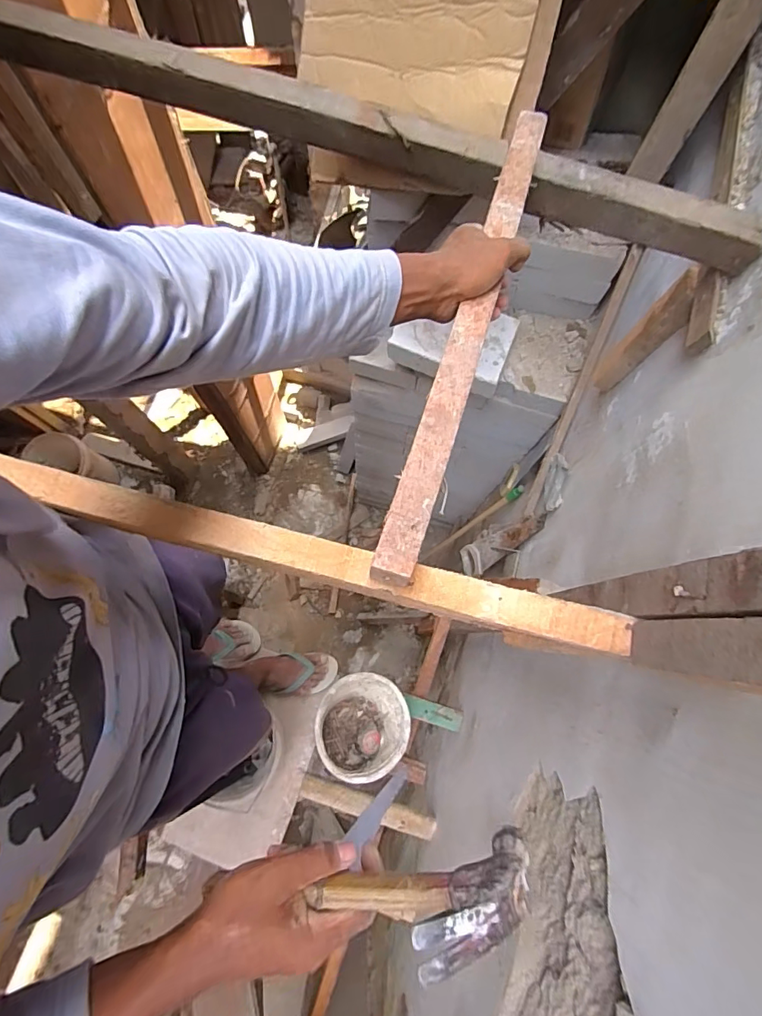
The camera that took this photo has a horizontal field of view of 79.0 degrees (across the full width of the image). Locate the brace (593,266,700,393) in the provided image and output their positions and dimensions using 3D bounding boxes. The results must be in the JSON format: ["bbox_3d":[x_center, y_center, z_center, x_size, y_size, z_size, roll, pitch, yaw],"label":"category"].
[{"bbox_3d":[0.453,-0.288,0.808,0.033,0.292,0.058,-44,80,-12],"label":"brace"}]

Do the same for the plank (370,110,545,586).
[{"bbox_3d":[0.091,-0.189,0.471,0.034,0.044,0.547,18,73,3],"label":"plank"}]

